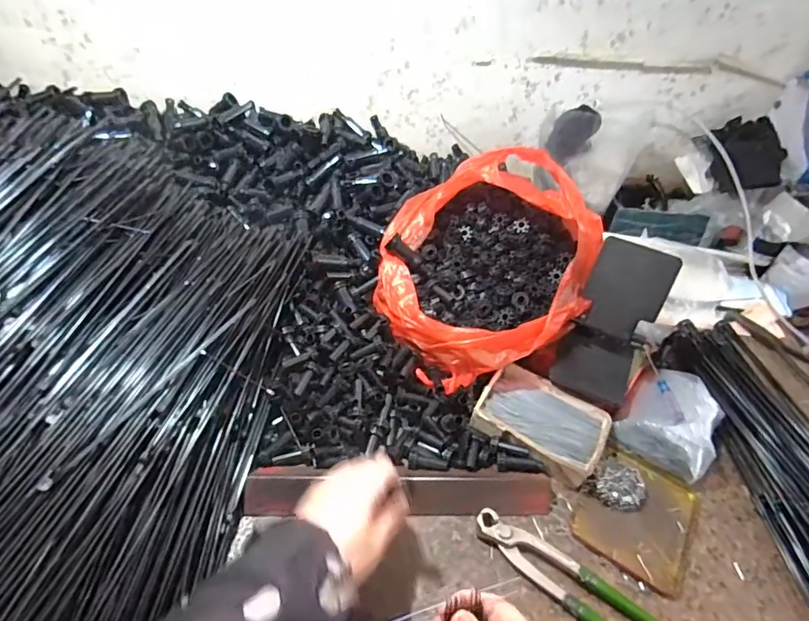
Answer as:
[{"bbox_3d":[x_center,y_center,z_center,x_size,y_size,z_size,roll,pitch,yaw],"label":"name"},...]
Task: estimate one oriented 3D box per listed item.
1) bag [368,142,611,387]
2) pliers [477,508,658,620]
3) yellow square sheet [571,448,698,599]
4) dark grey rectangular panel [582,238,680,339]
[{"bbox_3d":[0.085,-0.058,0.555,0.221,0.147,0.218,-13,48,-19],"label":"bag"},{"bbox_3d":[0.149,0.241,0.420,0.196,0.015,0.040,28,49,20],"label":"pliers"},{"bbox_3d":[0.227,0.199,0.481,0.100,0.011,0.120,30,49,21],"label":"yellow square sheet"},{"bbox_3d":[0.237,-0.022,0.523,0.075,0.098,0.005,21,16,17],"label":"dark grey rectangular panel"}]

